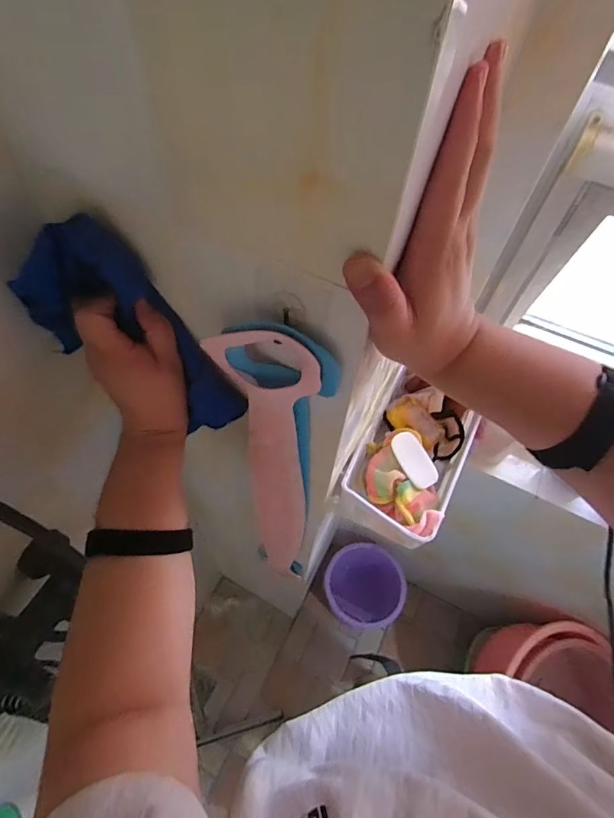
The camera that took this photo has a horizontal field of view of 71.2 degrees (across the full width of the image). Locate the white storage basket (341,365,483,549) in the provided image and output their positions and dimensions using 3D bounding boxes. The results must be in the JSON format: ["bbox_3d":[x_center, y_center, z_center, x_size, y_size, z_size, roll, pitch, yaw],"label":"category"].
[{"bbox_3d":[0.142,0.082,0.612,0.132,0.085,0.229,27,59,12],"label":"white storage basket"}]

